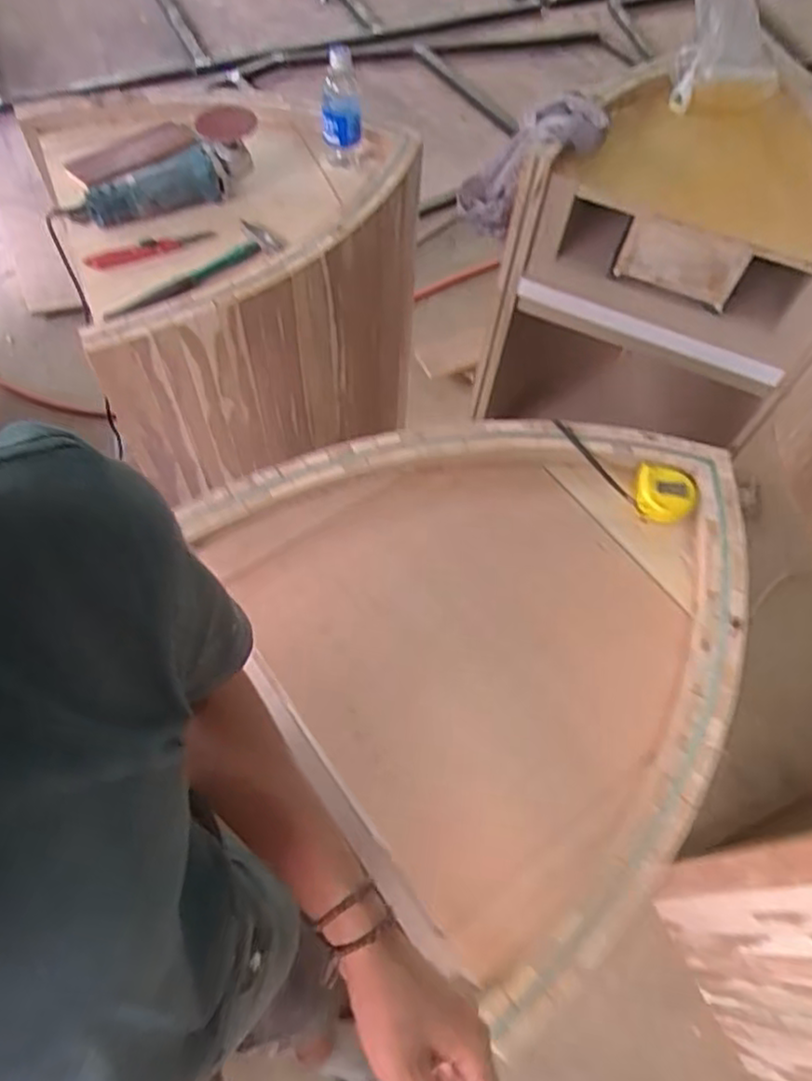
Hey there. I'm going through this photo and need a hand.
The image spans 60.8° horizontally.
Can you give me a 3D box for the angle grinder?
[{"bbox_3d":[-0.387,-0.589,1.123,0.323,0.101,0.090,-31,66,-5],"label":"angle grinder"}]

